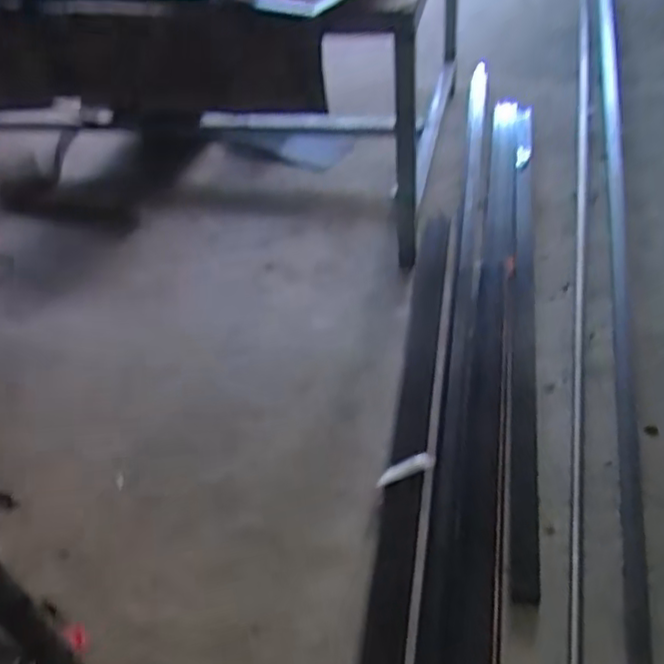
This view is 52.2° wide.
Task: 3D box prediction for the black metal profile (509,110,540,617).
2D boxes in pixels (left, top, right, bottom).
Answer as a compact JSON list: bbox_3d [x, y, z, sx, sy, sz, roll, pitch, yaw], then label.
[{"bbox_3d":[0.534,-0.142,1.882,0.064,0.060,1.828,5,45,10],"label":"black metal profile"}]

